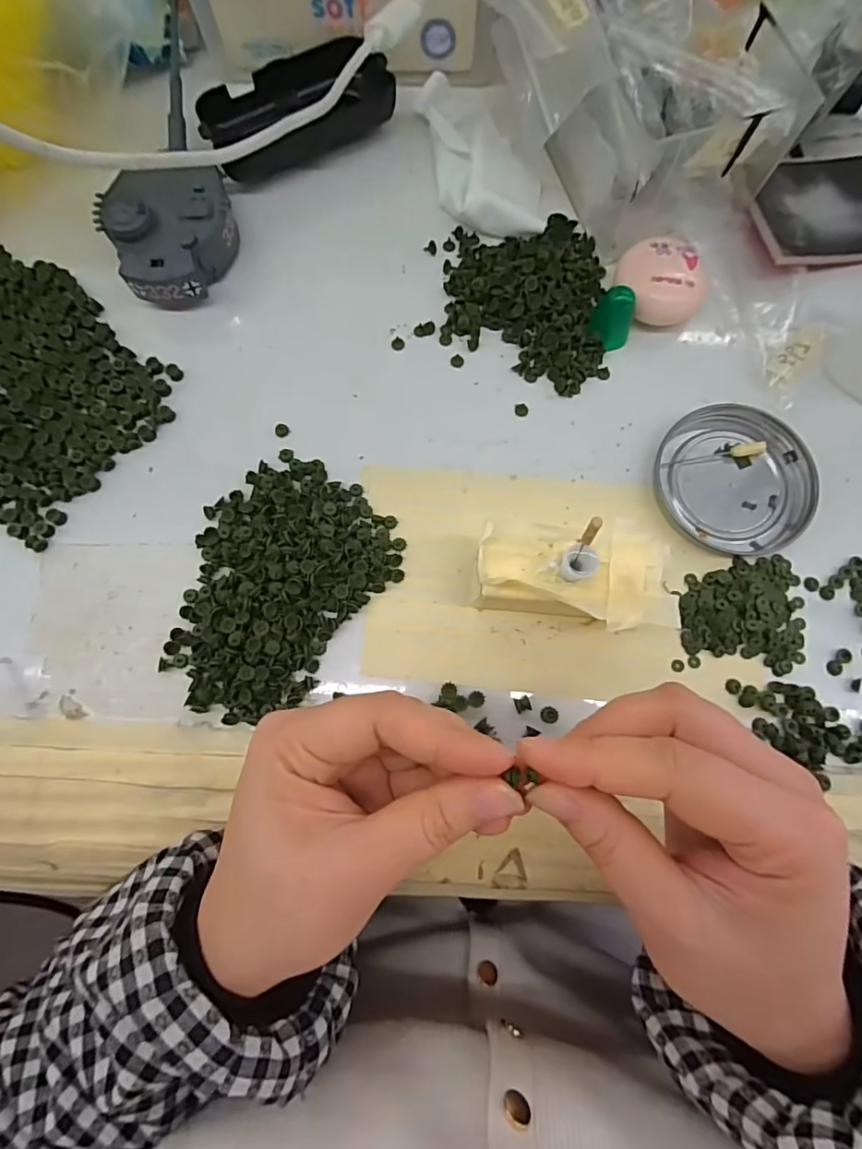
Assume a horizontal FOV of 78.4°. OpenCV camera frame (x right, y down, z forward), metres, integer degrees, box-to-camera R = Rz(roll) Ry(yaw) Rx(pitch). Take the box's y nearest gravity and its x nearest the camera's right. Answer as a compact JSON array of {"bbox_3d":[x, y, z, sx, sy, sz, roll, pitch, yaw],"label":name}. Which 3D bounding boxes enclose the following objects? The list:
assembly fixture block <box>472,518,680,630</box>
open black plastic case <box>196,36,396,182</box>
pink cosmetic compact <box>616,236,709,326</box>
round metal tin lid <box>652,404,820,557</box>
[{"bbox_3d":[0.063,0.002,0.246,0.085,0.035,0.048,2,78,0],"label":"assembly fixture block"},{"bbox_3d":[-0.079,-0.272,0.308,0.108,0.026,0.047,-26,79,-6],"label":"open black plastic case"},{"bbox_3d":[0.124,-0.157,0.285,0.047,0.020,0.040,22,79,4],"label":"pink cosmetic compact"},{"bbox_3d":[0.155,-0.049,0.270,0.077,0.009,0.074,0,78,0],"label":"round metal tin lid"}]

